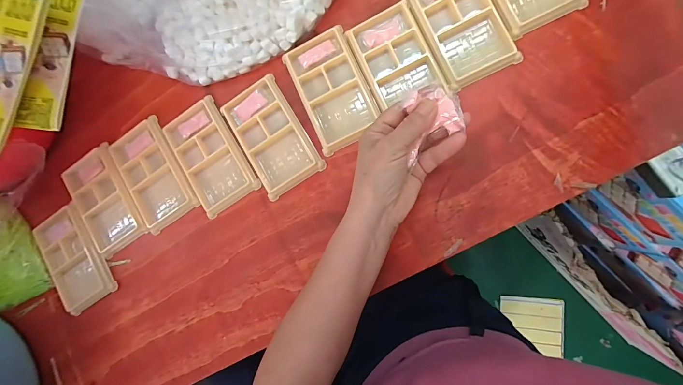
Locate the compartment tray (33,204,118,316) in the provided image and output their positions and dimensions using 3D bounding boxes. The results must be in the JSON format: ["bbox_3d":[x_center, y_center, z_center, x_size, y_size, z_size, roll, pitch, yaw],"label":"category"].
[{"bbox_3d":[-0.361,0.088,0.410,0.078,0.016,0.131,-35,84,7],"label":"compartment tray"}]

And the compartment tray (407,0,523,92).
[{"bbox_3d":[0.131,-0.189,0.344,0.082,0.009,0.135,-25,85,8],"label":"compartment tray"}]

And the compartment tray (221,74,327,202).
[{"bbox_3d":[-0.086,-0.068,0.374,0.077,0.009,0.133,-32,84,7],"label":"compartment tray"}]

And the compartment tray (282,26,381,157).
[{"bbox_3d":[-0.011,-0.122,0.363,0.078,0.008,0.132,-23,85,8],"label":"compartment tray"}]

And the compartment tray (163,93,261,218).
[{"bbox_3d":[-0.167,-0.046,0.389,0.077,0.011,0.130,-32,84,7],"label":"compartment tray"}]

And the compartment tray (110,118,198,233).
[{"bbox_3d":[-0.248,-0.021,0.401,0.085,0.011,0.133,-29,84,8],"label":"compartment tray"}]

